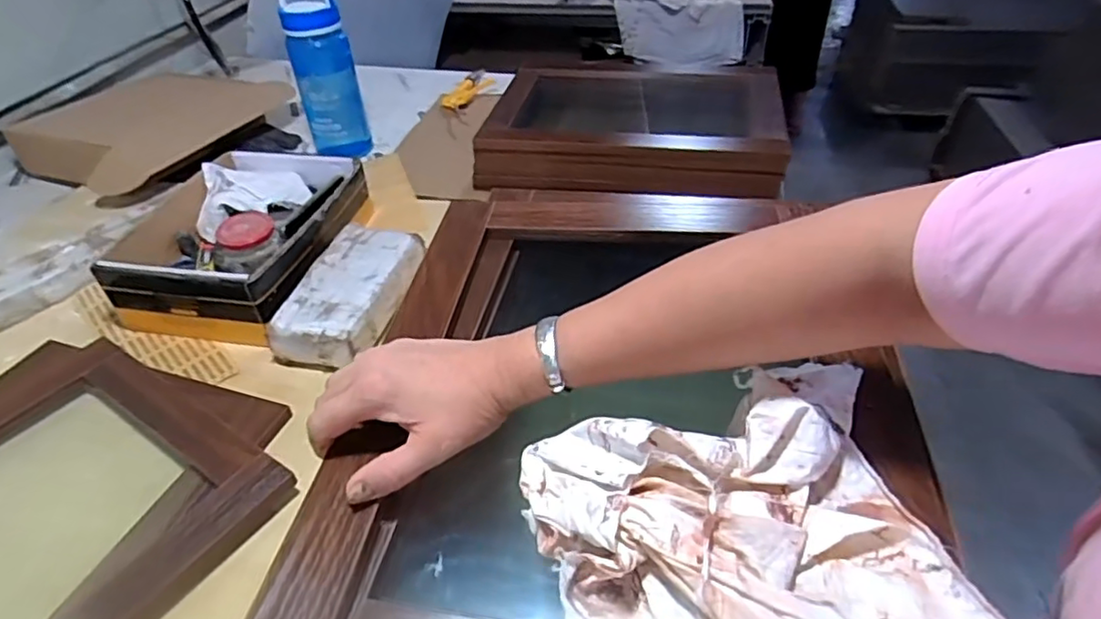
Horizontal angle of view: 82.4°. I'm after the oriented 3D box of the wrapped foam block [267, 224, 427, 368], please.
[{"bbox_3d":[-0.237,-0.021,0.770,0.111,0.067,0.215,8,41,12],"label":"wrapped foam block"}]

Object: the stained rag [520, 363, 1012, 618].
[{"bbox_3d":[0.115,0.136,0.277,0.191,0.042,0.267,-13,41,-13],"label":"stained rag"}]

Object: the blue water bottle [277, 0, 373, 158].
[{"bbox_3d":[-0.381,-0.405,1.071,0.098,0.257,0.080,-15,43,-13],"label":"blue water bottle"}]

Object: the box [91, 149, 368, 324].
[{"bbox_3d":[-0.394,-0.111,0.825,0.219,0.077,0.296,5,40,9],"label":"box"}]

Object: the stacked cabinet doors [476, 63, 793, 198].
[{"bbox_3d":[0.133,-0.315,1.077,0.490,0.095,0.364,5,42,10],"label":"stacked cabinet doors"}]

